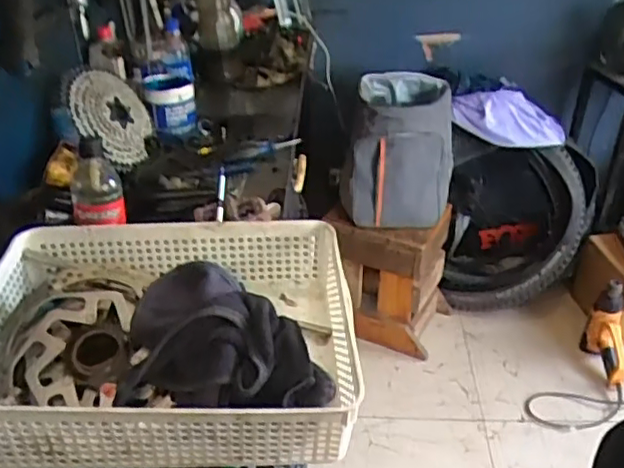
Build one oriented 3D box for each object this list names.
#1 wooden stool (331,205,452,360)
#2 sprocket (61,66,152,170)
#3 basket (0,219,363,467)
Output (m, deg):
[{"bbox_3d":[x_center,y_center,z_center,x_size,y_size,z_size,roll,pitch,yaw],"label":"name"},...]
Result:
[{"bbox_3d":[0.262,0.121,1.938,0.283,0.409,0.293,17,39,26],"label":"wooden stool"},{"bbox_3d":[-0.358,-0.215,1.118,0.025,0.175,0.154,-12,50,35],"label":"sprocket"},{"bbox_3d":[-0.132,0.090,0.583,0.329,0.095,0.240,-3,34,-1],"label":"basket"}]

